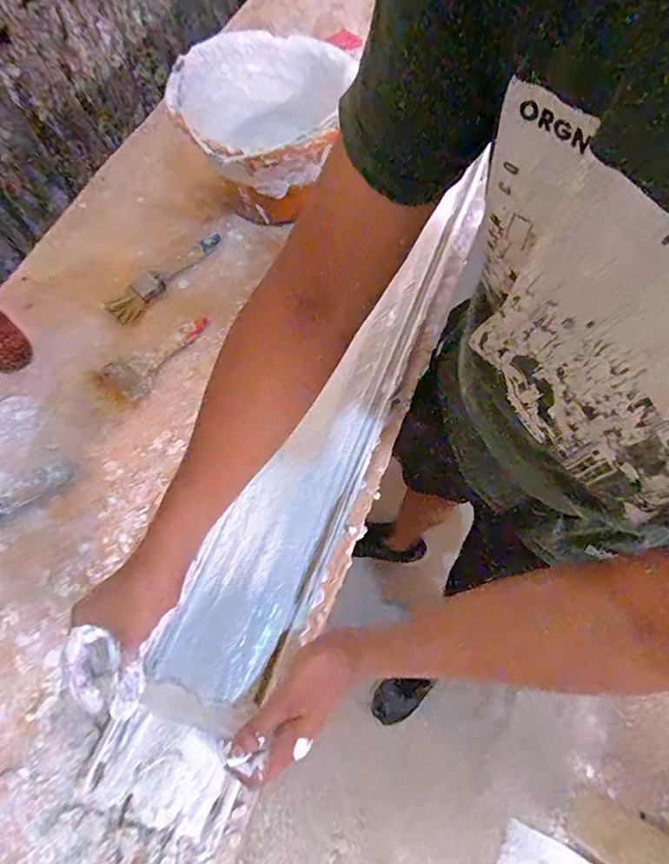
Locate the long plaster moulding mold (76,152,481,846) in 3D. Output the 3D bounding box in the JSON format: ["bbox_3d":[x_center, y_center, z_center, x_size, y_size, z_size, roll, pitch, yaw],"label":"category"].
[{"bbox_3d":[0.022,-0.017,0.611,0.129,0.072,0.877,26,66,10],"label":"long plaster moulding mold"}]

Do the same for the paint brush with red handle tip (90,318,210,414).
[{"bbox_3d":[-0.239,-0.097,0.658,0.172,0.016,0.065,-41,75,-16],"label":"paint brush with red handle tip"}]

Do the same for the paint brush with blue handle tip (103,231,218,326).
[{"bbox_3d":[-0.250,-0.233,0.721,0.048,0.011,0.199,36,72,11],"label":"paint brush with blue handle tip"}]

